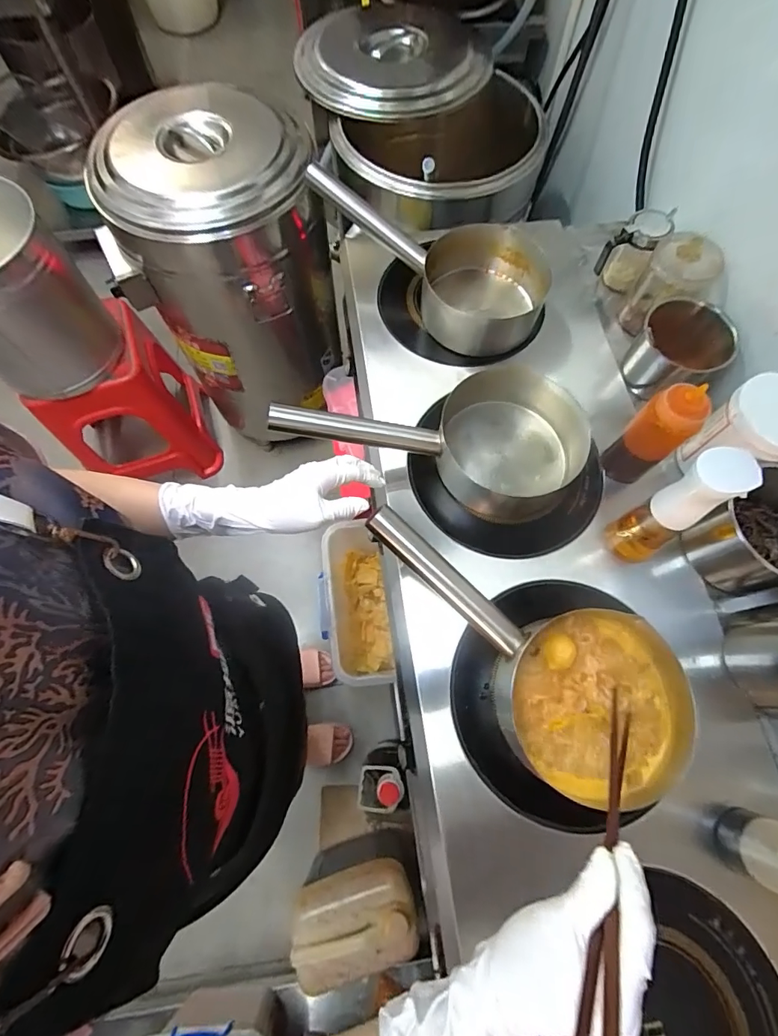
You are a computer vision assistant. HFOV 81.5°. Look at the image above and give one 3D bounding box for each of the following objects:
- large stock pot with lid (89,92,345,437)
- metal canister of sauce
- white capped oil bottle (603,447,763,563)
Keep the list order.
[{"bbox_3d":[-0.362,-0.600,1.190,0.416,0.714,0.467,-6,70,-2],"label":"large stock pot with lid"},{"bbox_3d":[0.455,-0.260,0.708,0.123,0.108,0.141,-42,76,-14],"label":"metal canister of sauce"},{"bbox_3d":[0.340,-0.003,0.549,0.046,0.233,0.061,-23,72,-8],"label":"white capped oil bottle"}]

